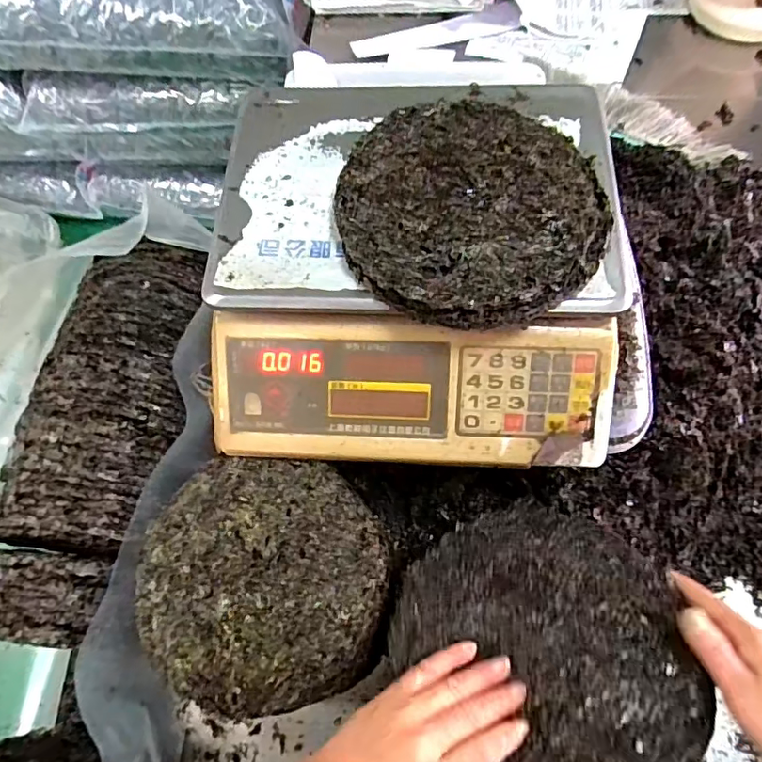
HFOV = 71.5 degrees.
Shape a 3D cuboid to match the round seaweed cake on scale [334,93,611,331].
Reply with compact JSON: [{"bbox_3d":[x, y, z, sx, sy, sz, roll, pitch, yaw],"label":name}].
[{"bbox_3d":[0.068,-0.138,0.413,0.196,0.018,0.204,-1,66,3],"label":"round seaweed cake on scale"}]

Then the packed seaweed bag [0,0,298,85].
[{"bbox_3d":[-0.544,-0.723,1.075,0.745,0.166,0.132,5,67,5],"label":"packed seaweed bag"}]

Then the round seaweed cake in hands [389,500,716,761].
[{"bbox_3d":[0.118,0.175,0.370,0.189,0.011,0.201,-6,41,5],"label":"round seaweed cake in hands"}]

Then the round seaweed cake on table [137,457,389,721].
[{"bbox_3d":[-0.097,0.156,0.427,0.199,0.017,0.185,-1,66,3],"label":"round seaweed cake on table"}]

